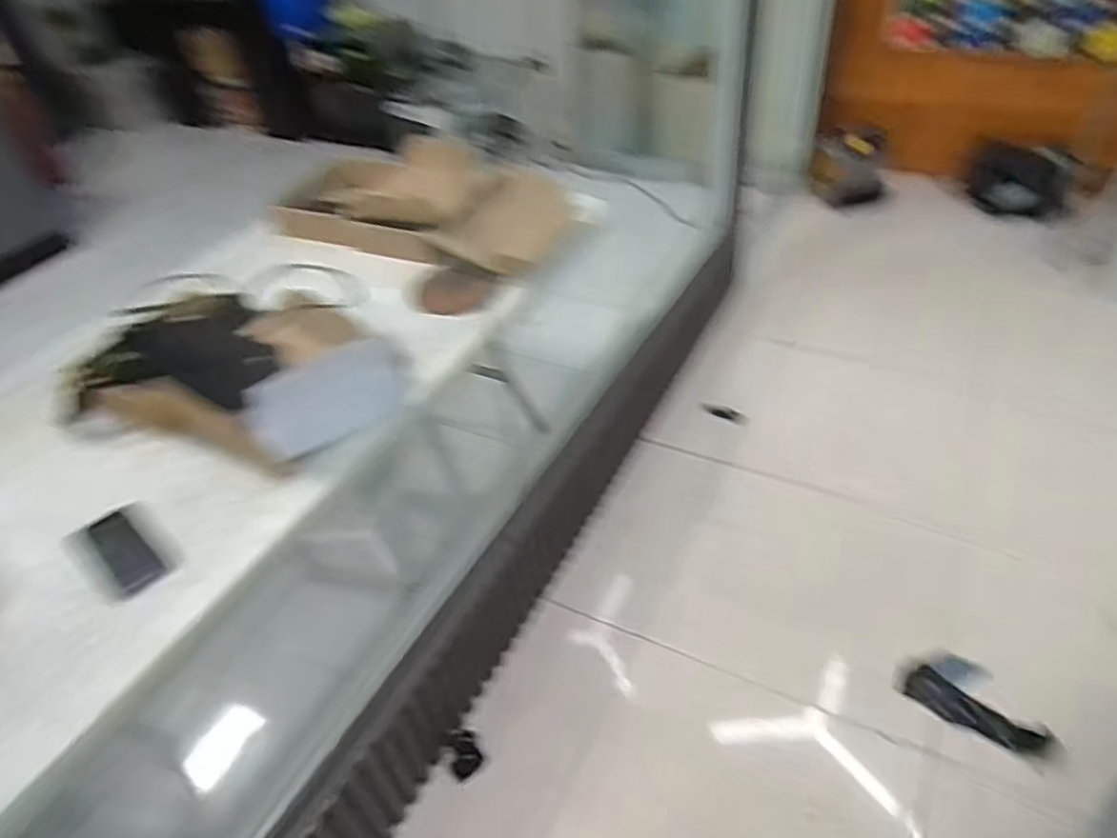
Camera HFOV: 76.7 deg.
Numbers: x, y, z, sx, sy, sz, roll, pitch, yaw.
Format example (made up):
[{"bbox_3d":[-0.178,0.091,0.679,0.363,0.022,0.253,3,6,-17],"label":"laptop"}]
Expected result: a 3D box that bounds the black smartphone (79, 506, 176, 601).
[{"bbox_3d":[-0.583,0.171,0.943,0.170,0.012,0.072,29,52,34],"label":"black smartphone"}]

